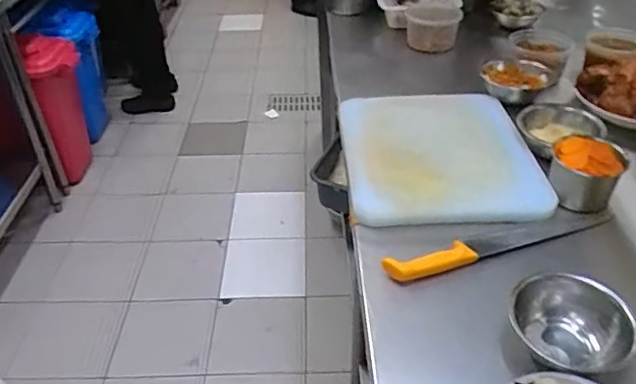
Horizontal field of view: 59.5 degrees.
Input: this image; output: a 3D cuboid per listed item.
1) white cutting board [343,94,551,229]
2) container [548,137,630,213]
[{"bbox_3d":[0.231,-0.080,1.075,0.355,0.025,0.381,0,42,-3],"label":"white cutting board"},{"bbox_3d":[0.456,-0.031,0.957,0.111,0.102,0.098,19,42,25],"label":"container"}]

